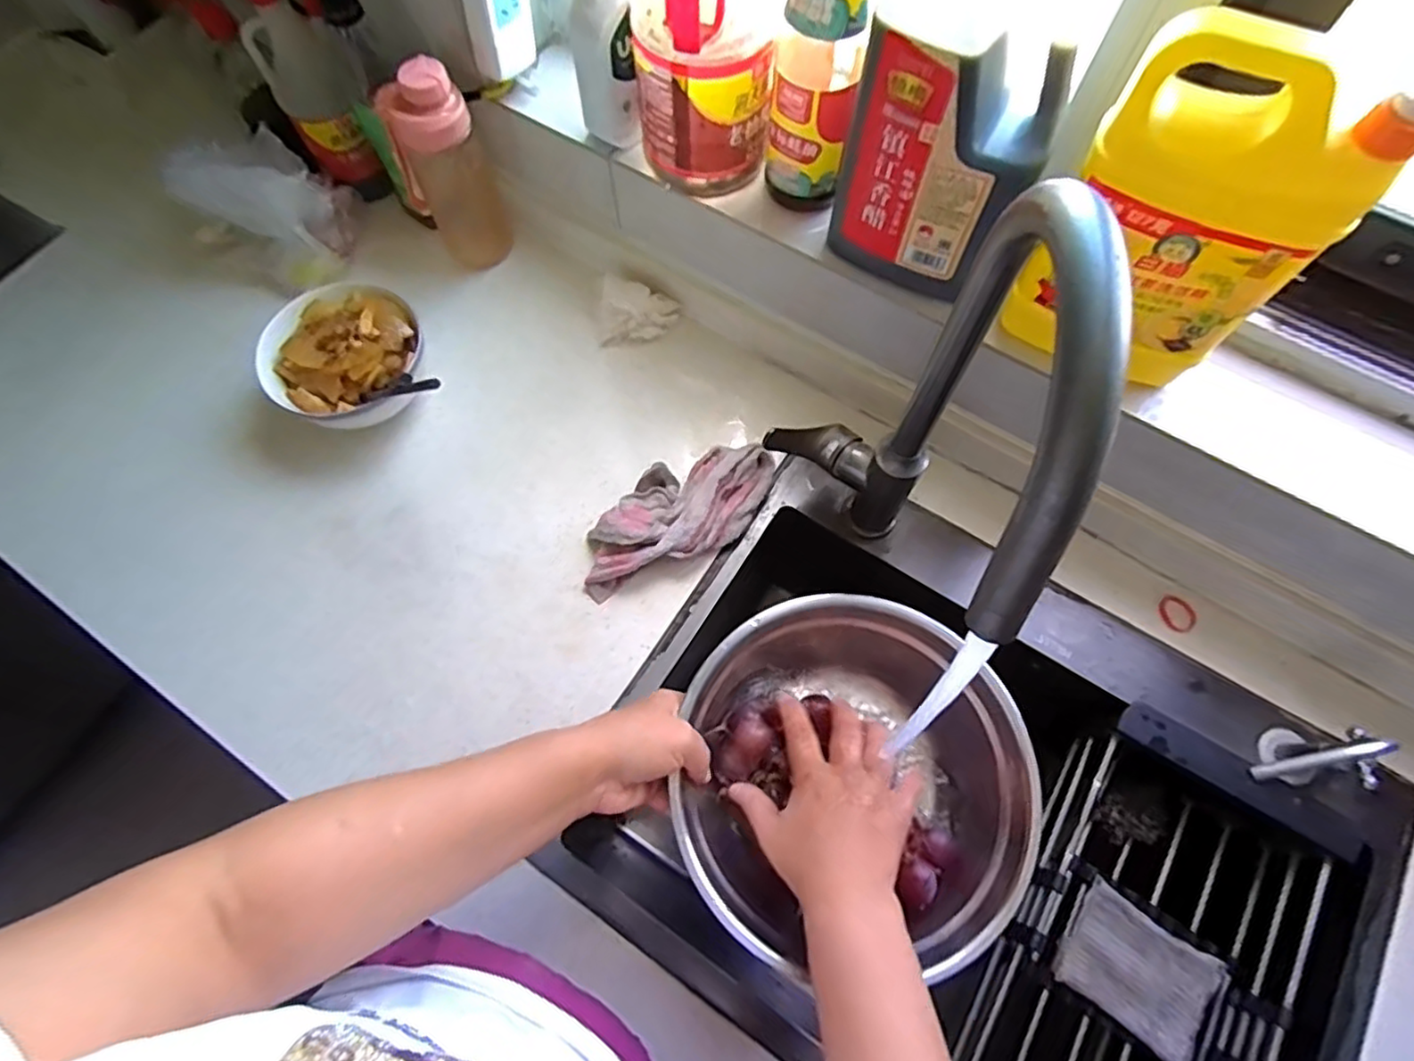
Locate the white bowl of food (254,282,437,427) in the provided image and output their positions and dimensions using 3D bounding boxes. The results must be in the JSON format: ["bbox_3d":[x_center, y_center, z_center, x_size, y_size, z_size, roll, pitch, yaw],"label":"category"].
[{"bbox_3d":[-0.349,-0.166,0.653,0.141,0.073,0.138,0,69,0],"label":"white bowl of food"}]

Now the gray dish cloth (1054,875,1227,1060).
[{"bbox_3d":[0.367,0.375,0.565,0.114,0.014,0.090,34,73,13],"label":"gray dish cloth"}]

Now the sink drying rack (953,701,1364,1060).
[{"bbox_3d":[0.352,0.363,0.536,0.207,0.085,0.378,30,72,11],"label":"sink drying rack"}]

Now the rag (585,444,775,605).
[{"bbox_3d":[-0.027,-0.023,0.623,0.196,0.042,0.101,-22,70,-8],"label":"rag"}]

